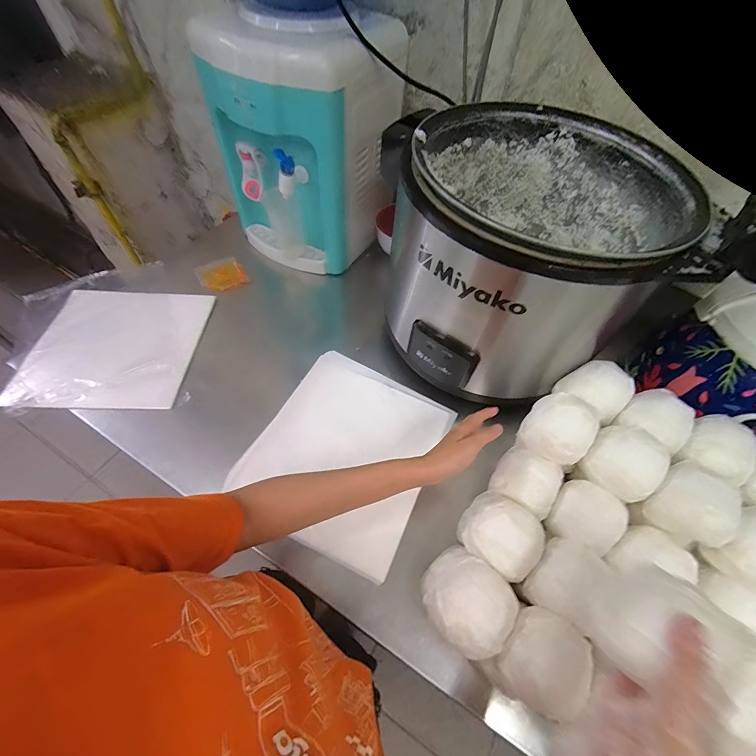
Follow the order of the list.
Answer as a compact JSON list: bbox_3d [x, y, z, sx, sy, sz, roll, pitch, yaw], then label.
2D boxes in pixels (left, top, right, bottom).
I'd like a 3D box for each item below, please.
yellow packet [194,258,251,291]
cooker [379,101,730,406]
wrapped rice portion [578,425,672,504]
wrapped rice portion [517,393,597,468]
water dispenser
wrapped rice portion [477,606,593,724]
[{"bbox_3d":[-0.331,-0.219,0.723,0.089,0.018,0.079,-29,63,-20],"label":"yellow packet"},{"bbox_3d":[0.200,-0.182,0.538,0.346,0.282,0.354,-4,57,-6],"label":"cooker"},{"bbox_3d":[0.301,0.103,0.416,0.078,0.057,0.083,2,57,-2],"label":"wrapped rice portion"},{"bbox_3d":[0.232,0.064,0.436,0.073,0.063,0.079,2,57,-2],"label":"wrapped rice portion"},{"bbox_3d":[-0.136,-0.451,0.679,0.271,0.355,0.284,29,60,15],"label":"water dispenser"},{"bbox_3d":[0.162,0.282,0.343,0.088,0.064,0.061,-36,66,-23],"label":"wrapped rice portion"}]

